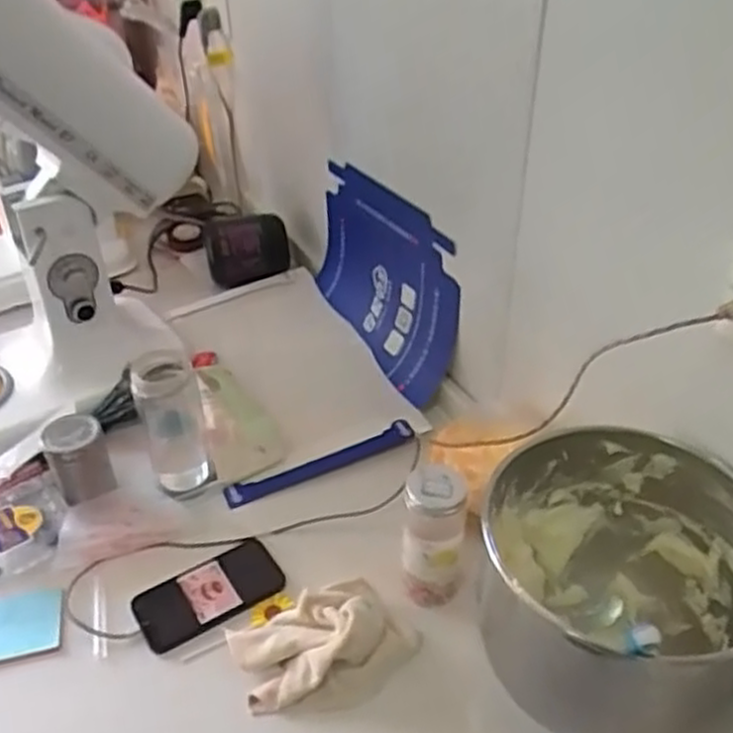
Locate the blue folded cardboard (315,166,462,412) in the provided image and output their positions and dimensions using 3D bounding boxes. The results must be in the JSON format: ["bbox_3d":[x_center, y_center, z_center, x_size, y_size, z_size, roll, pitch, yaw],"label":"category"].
[{"bbox_3d":[0.011,-0.124,1.094,0.061,0.233,0.336,-20,42,-23],"label":"blue folded cardboard"}]

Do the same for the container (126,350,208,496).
[{"bbox_3d":[-0.218,0.064,0.873,0.068,0.148,0.074,-10,39,-12],"label":"container"}]

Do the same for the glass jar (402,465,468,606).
[{"bbox_3d":[0.066,0.164,0.769,0.060,0.138,0.062,4,38,6],"label":"glass jar"}]

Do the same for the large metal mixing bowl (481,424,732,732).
[{"bbox_3d":[0.207,0.187,0.653,0.217,0.195,0.220,0,38,0],"label":"large metal mixing bowl"}]

